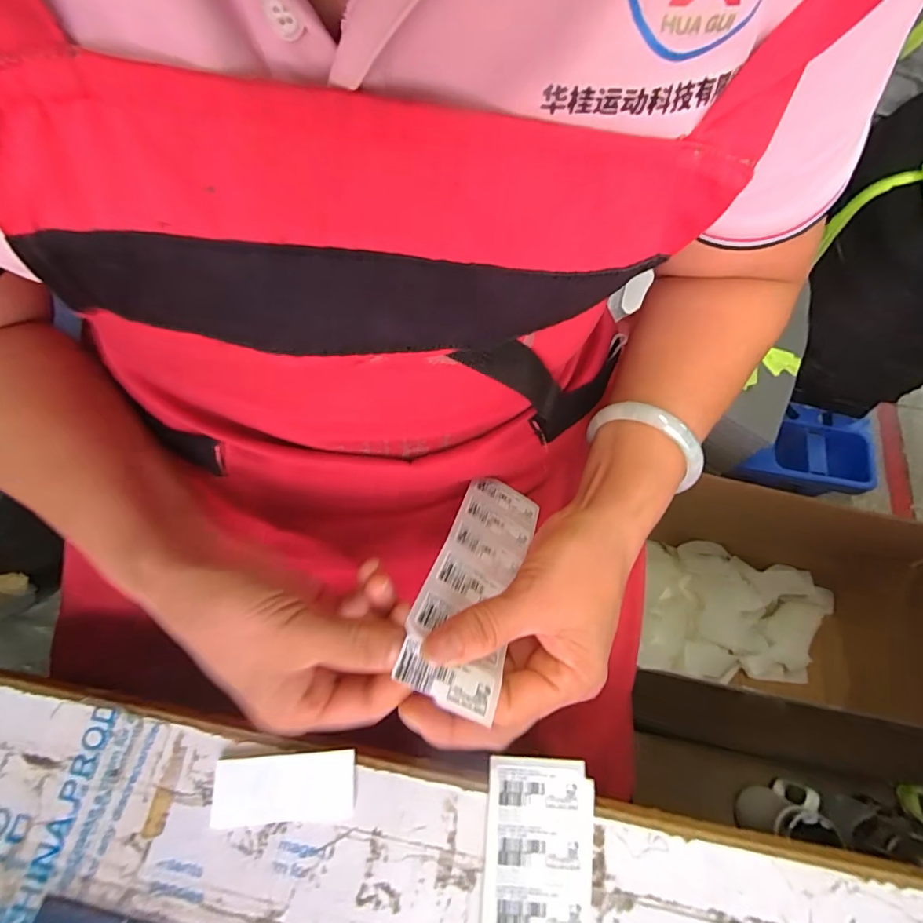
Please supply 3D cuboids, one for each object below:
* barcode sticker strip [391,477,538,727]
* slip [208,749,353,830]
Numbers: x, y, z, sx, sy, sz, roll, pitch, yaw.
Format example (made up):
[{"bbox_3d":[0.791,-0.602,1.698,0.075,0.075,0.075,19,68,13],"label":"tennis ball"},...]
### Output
[{"bbox_3d":[0.010,0.059,0.256,0.048,0.011,0.146,33,39,-4],"label":"barcode sticker strip"},{"bbox_3d":[-0.098,0.181,0.257,0.076,0.004,0.033,-4,78,-2],"label":"slip"}]

